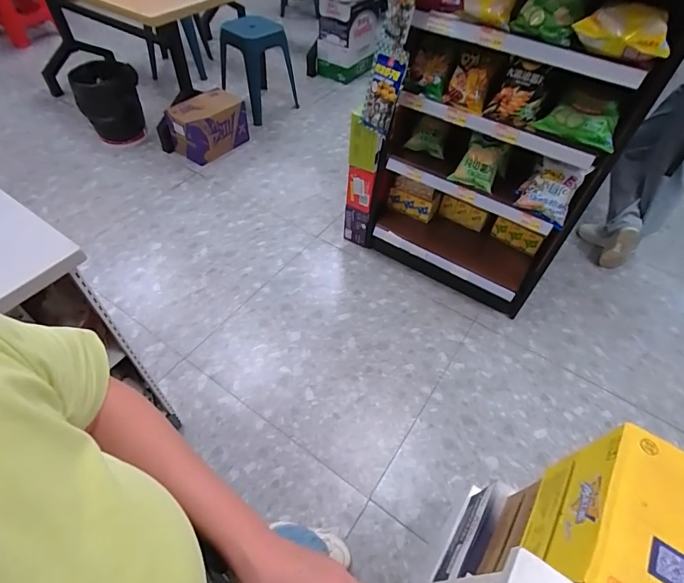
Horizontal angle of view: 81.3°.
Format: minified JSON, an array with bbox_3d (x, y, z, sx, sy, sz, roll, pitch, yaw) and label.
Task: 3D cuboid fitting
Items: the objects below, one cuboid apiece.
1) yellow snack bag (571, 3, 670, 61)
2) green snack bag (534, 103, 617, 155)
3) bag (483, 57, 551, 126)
[{"bbox_3d":[0.686,-0.632,0.974,0.209,0.081,0.144,9,51,2],"label":"yellow snack bag"},{"bbox_3d":[0.695,-0.503,1.164,0.221,0.079,0.121,24,54,15],"label":"green snack bag"},{"bbox_3d":[0.536,-0.596,1.204,0.146,0.162,0.060,25,30,14],"label":"bag"}]

